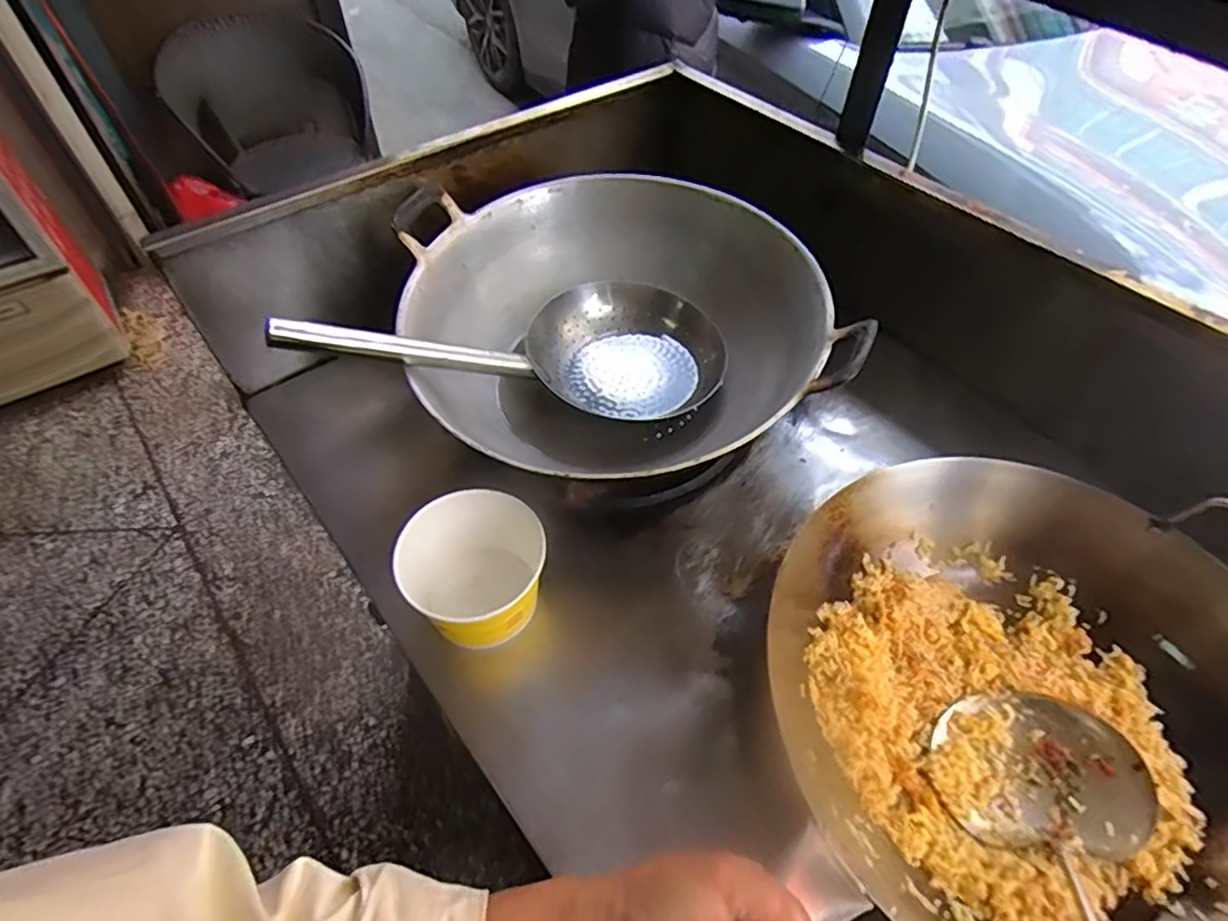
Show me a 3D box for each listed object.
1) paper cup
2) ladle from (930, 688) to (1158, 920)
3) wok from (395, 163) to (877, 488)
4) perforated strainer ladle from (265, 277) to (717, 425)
[{"bbox_3d":[-0.116,0.089,0.546,0.107,0.086,0.121,3,52,2],"label":"paper cup"},{"bbox_3d":[0.242,0.276,0.280,0.115,0.071,0.465,15,22,11],"label":"ladle"},{"bbox_3d":[0.008,-0.112,0.662,0.417,0.184,0.369,33,59,23],"label":"wok"},{"bbox_3d":[-0.094,-0.104,0.613,0.410,0.098,0.174,-6,49,-33],"label":"perforated strainer ladle"}]

